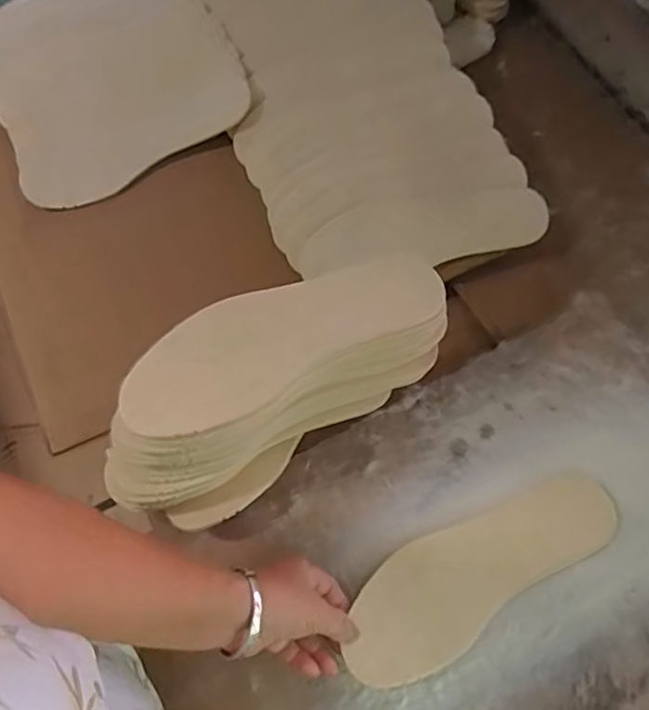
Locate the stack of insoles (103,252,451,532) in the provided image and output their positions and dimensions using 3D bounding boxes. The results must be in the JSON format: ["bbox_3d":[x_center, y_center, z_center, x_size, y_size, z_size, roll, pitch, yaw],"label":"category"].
[{"bbox_3d":[-0.051,0.032,0.530,0.307,0.147,0.120,-30,68,-12],"label":"stack of insoles"}]

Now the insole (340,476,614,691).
[{"bbox_3d":[0.132,0.184,0.524,0.262,0.011,0.089,-30,66,-14],"label":"insole"}]

